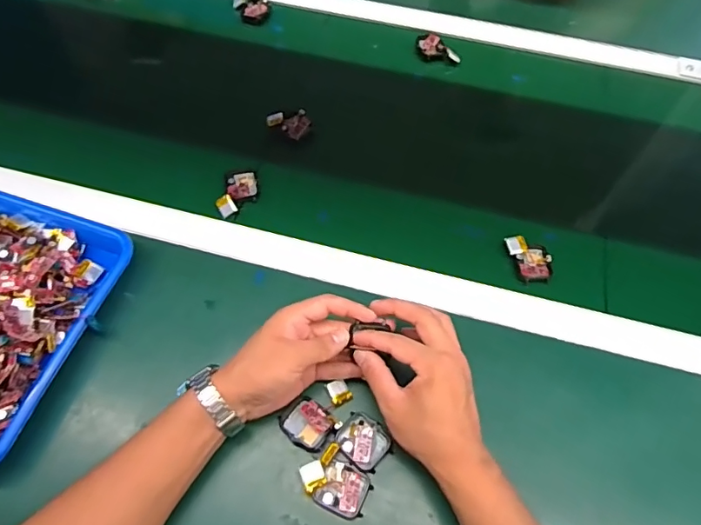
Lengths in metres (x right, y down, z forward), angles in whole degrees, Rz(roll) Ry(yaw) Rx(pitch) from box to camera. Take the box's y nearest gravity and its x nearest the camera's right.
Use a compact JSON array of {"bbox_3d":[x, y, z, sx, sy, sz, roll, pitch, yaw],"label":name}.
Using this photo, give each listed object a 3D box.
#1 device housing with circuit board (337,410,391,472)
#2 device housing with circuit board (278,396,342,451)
[{"bbox_3d":[0.012,0.158,0.442,0.045,0.009,0.040,36,66,17],"label":"device housing with circuit board"},{"bbox_3d":[-0.038,0.145,0.445,0.044,0.012,0.037,39,67,19],"label":"device housing with circuit board"}]

